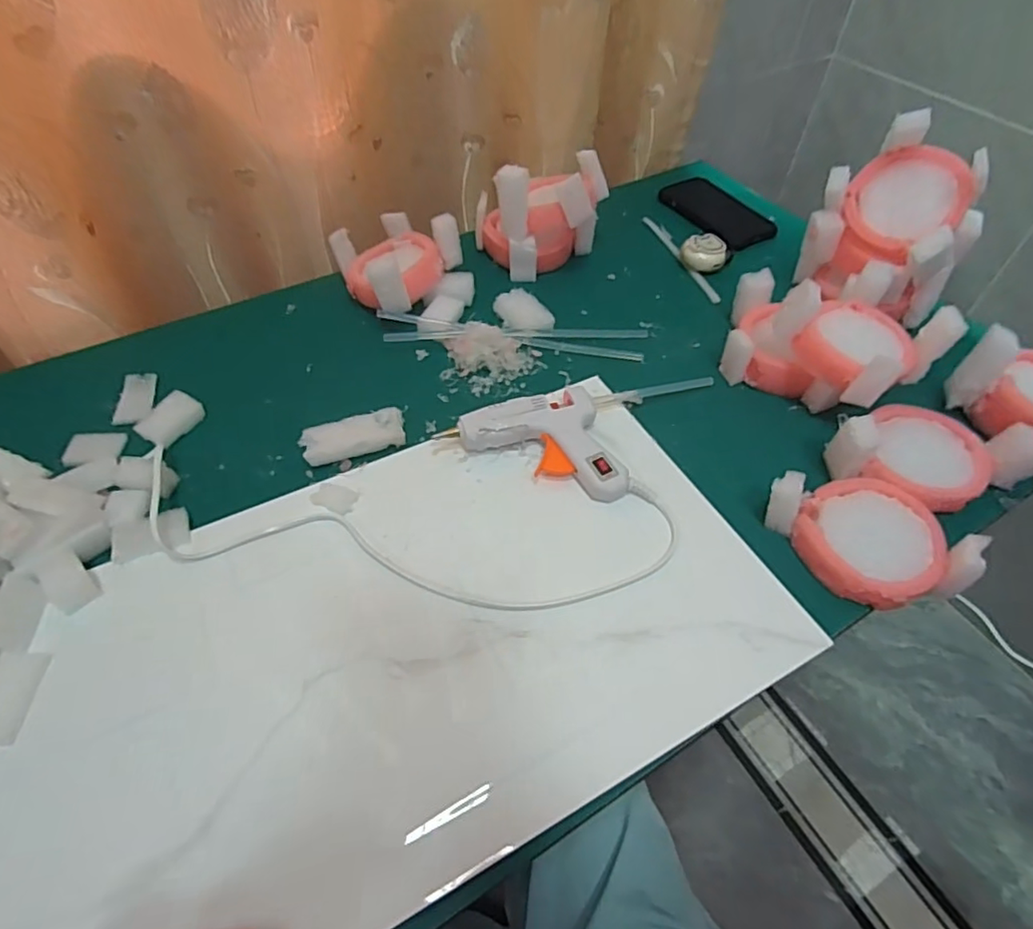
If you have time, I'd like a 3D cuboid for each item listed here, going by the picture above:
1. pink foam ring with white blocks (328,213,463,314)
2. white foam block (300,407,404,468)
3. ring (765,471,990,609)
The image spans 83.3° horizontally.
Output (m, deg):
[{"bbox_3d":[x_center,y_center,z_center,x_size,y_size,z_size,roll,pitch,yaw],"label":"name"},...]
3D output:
[{"bbox_3d":[-0.137,-0.217,0.626,0.114,0.076,0.119,28,56,20],"label":"pink foam ring with white blocks"},{"bbox_3d":[-0.142,-0.025,0.510,0.086,0.020,0.038,-16,53,-13],"label":"white foam block"},{"bbox_3d":[0.259,0.052,0.430,0.110,0.039,0.102,0,51,-1],"label":"ring"}]

